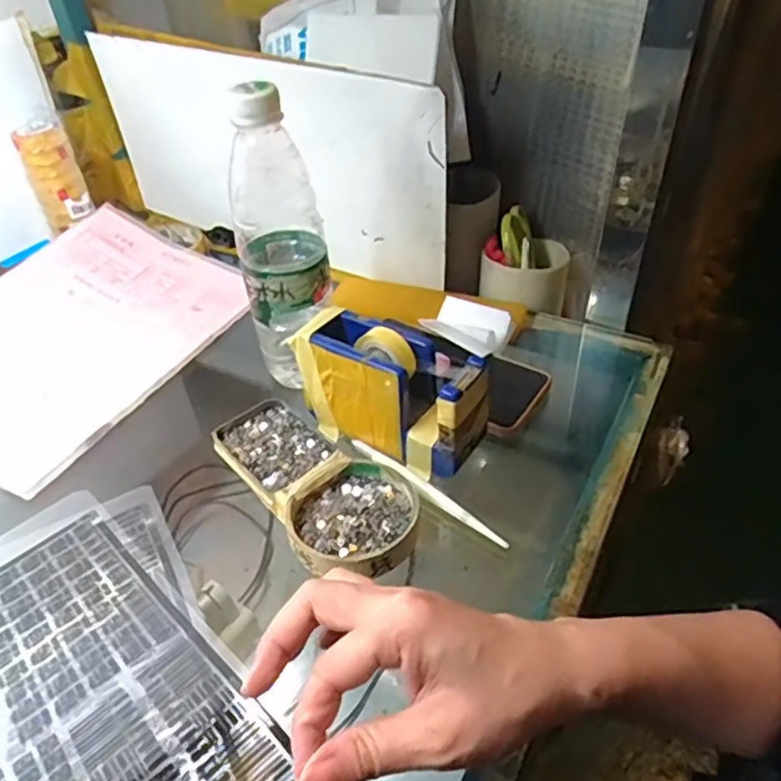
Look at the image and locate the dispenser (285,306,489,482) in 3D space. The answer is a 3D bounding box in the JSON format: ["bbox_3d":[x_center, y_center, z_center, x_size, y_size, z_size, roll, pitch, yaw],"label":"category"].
[{"bbox_3d":[0.001,-0.002,0.437,0.134,0.075,0.053,24,48,30],"label":"dispenser"}]

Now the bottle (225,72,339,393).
[{"bbox_3d":[-0.080,-0.109,0.462,0.064,0.214,0.064,-12,41,-9],"label":"bottle"}]

